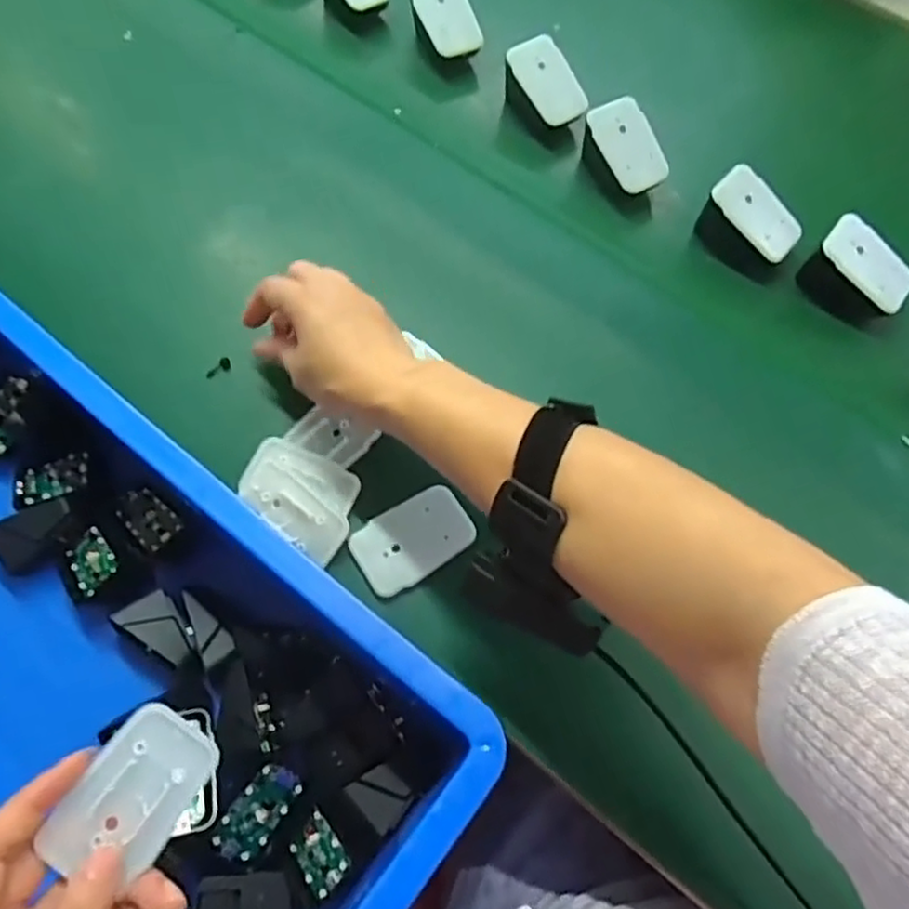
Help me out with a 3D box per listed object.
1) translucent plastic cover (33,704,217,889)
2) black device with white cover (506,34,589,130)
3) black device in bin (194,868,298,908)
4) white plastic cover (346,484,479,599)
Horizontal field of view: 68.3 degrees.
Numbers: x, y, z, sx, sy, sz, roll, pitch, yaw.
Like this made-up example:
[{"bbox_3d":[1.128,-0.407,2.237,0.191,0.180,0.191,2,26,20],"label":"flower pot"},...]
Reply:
[{"bbox_3d":[-0.137,0.146,0.288,0.043,0.013,0.067,27,68,9],"label":"translucent plastic cover"},{"bbox_3d":[0.072,-0.286,0.533,0.047,0.056,0.064,-34,72,-16],"label":"black device with white cover"},{"bbox_3d":[-0.130,0.282,0.419,0.062,0.009,0.036,6,68,-17],"label":"black device in bin"},{"bbox_3d":[-0.024,0.050,0.403,0.070,0.004,0.045,-31,72,-15],"label":"white plastic cover"}]

